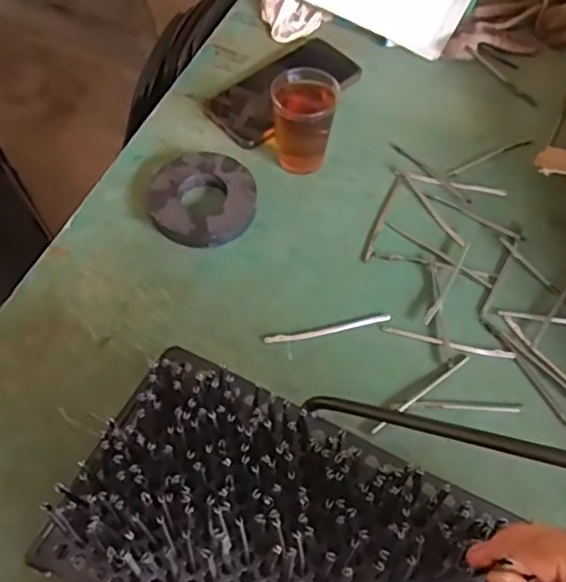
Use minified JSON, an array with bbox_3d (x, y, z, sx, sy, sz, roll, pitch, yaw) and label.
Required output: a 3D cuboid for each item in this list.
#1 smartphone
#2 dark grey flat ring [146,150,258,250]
[{"bbox_3d":[-0.001,-0.212,0.626,0.162,0.015,0.081,-38,66,-20],"label":"smartphone"},{"bbox_3d":[-0.073,-0.083,0.549,0.093,0.019,0.098,0,59,0],"label":"dark grey flat ring"}]

